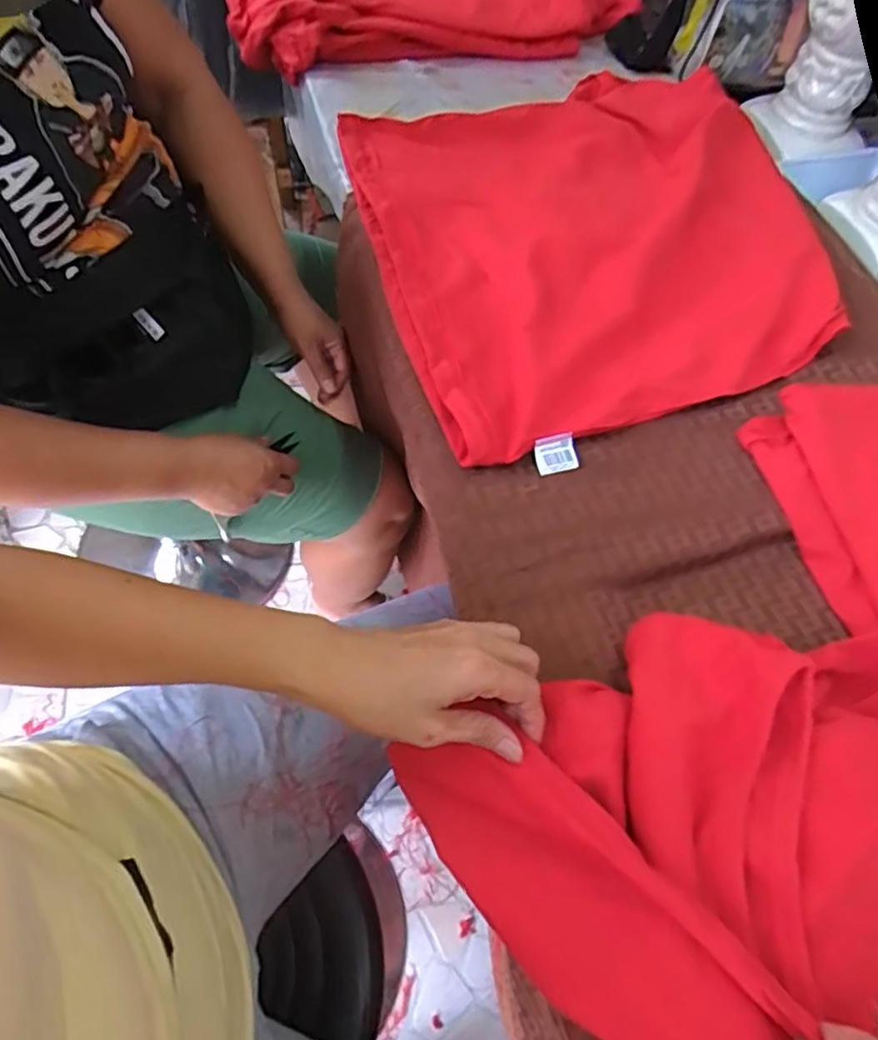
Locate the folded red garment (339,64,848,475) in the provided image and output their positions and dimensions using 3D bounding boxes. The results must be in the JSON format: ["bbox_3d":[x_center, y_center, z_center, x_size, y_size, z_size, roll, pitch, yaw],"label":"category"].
[{"bbox_3d":[0.156,-0.299,0.660,0.436,0.018,0.503,-12,62,-8],"label":"folded red garment"}]

